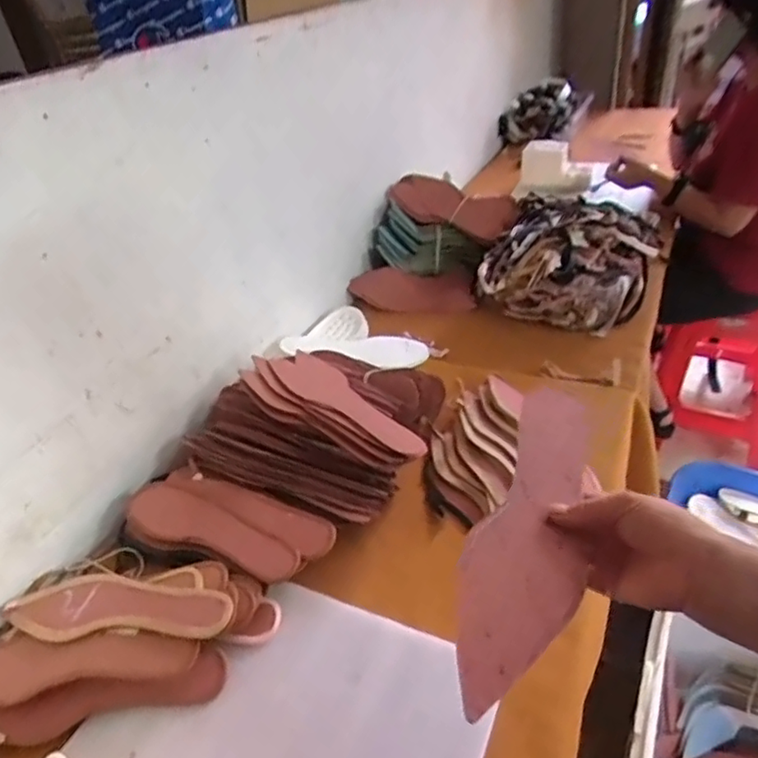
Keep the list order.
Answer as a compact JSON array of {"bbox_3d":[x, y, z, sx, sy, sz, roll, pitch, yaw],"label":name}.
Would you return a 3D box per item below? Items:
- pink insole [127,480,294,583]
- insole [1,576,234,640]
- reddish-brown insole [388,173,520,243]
[{"bbox_3d":[-0.204,0.183,0.730,0.232,0.011,0.070,16,51,21],"label":"pink insole"},{"bbox_3d":[-0.283,0.248,0.652,0.248,0.007,0.067,-3,41,5],"label":"insole"},{"bbox_3d":[0.166,-0.387,1.333,0.287,0.050,0.128,25,81,22],"label":"reddish-brown insole"}]

